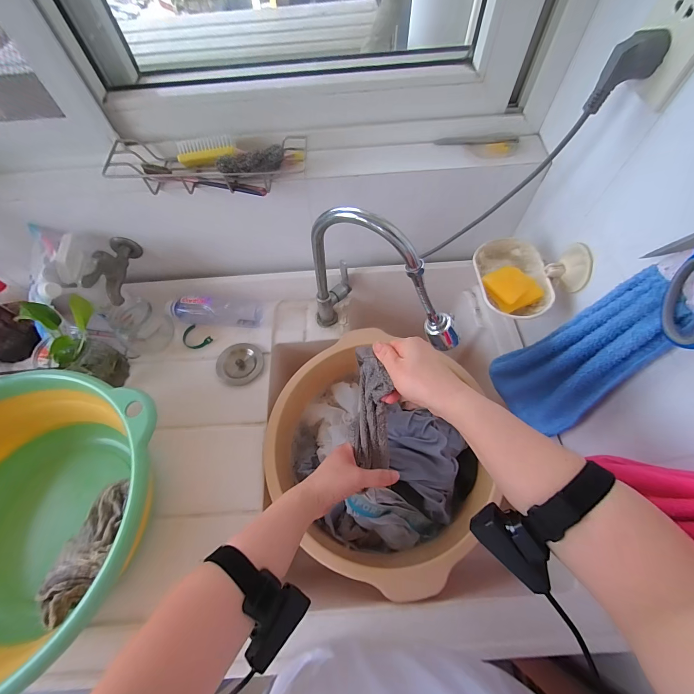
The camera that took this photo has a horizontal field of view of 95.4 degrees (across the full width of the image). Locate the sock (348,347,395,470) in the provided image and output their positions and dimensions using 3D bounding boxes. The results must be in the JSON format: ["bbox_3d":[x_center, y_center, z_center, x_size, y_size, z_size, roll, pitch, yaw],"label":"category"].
[{"bbox_3d":[0.031,0.090,0.420,0.053,0.176,0.052,-1,23,1],"label":"sock"}]

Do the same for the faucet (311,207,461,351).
[{"bbox_3d":[0.067,-0.092,0.513,0.258,0.280,0.086,25,66,15],"label":"faucet"}]

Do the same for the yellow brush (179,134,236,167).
[{"bbox_3d":[-0.213,-0.297,0.478,0.079,0.028,0.027,-10,62,-3],"label":"yellow brush"}]

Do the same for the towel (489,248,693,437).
[{"bbox_3d":[0.301,-0.002,0.379,0.050,0.382,0.128,-24,64,-11],"label":"towel"}]

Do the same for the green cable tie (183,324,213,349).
[{"bbox_3d":[-0.302,-0.016,0.627,0.061,0.010,0.042,32,67,17],"label":"green cable tie"}]

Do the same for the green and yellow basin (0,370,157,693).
[{"bbox_3d":[-0.415,0.227,0.416,0.355,0.148,0.352,-1,62,2],"label":"green and yellow basin"}]

